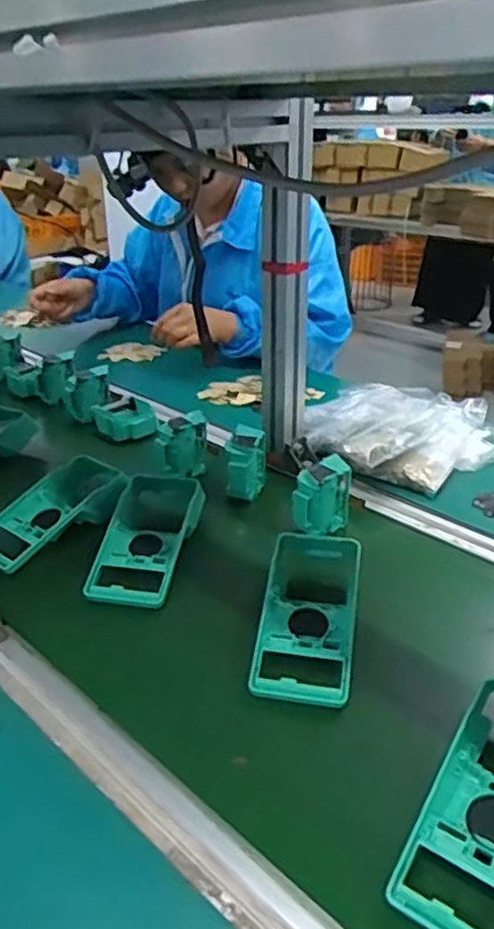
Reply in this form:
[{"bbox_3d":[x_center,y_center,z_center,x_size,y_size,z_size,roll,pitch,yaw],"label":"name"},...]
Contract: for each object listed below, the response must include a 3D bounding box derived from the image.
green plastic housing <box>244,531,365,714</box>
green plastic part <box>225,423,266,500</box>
[{"bbox_3d":[0.057,0.124,0.608,0.080,0.040,0.178,5,28,11],"label":"green plastic housing"},{"bbox_3d":[-0.001,-0.005,0.836,0.047,0.063,0.087,1,28,3],"label":"green plastic part"}]

